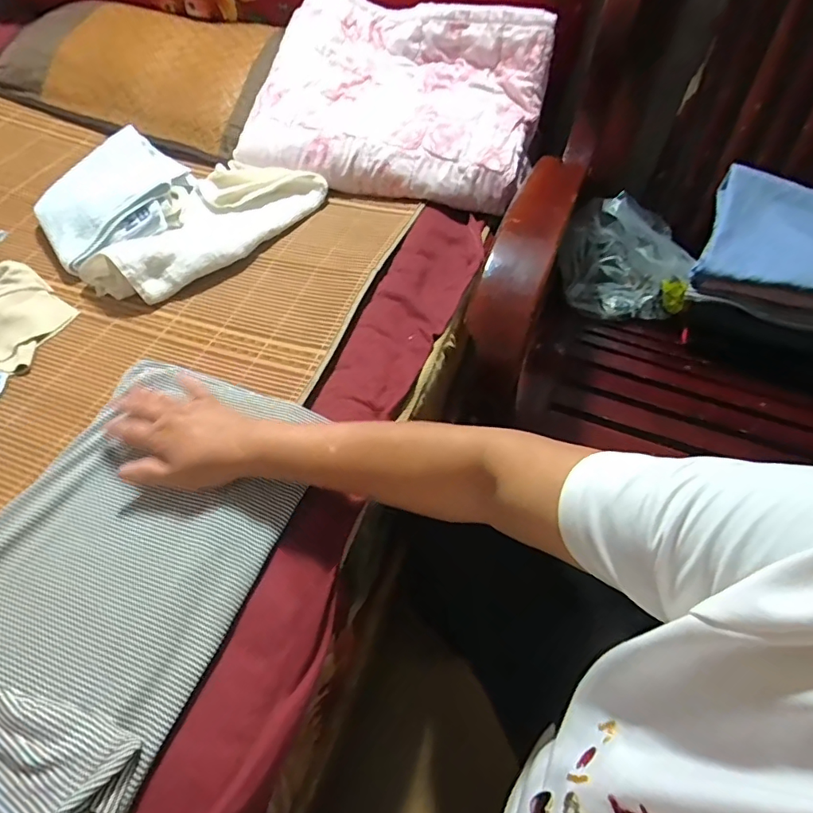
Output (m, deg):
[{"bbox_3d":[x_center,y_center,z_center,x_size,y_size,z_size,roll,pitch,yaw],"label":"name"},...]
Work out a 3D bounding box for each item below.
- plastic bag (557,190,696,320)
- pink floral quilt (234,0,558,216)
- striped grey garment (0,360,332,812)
[{"bbox_3d":[0.357,-0.239,0.865,0.187,0.134,0.148,-1,54,-2],"label":"plastic bag"},{"bbox_3d":[-0.012,-0.498,0.829,0.440,0.157,0.318,15,55,10],"label":"pink floral quilt"},{"bbox_3d":[-0.264,0.141,0.449,0.247,0.043,0.427,18,55,12],"label":"striped grey garment"}]

